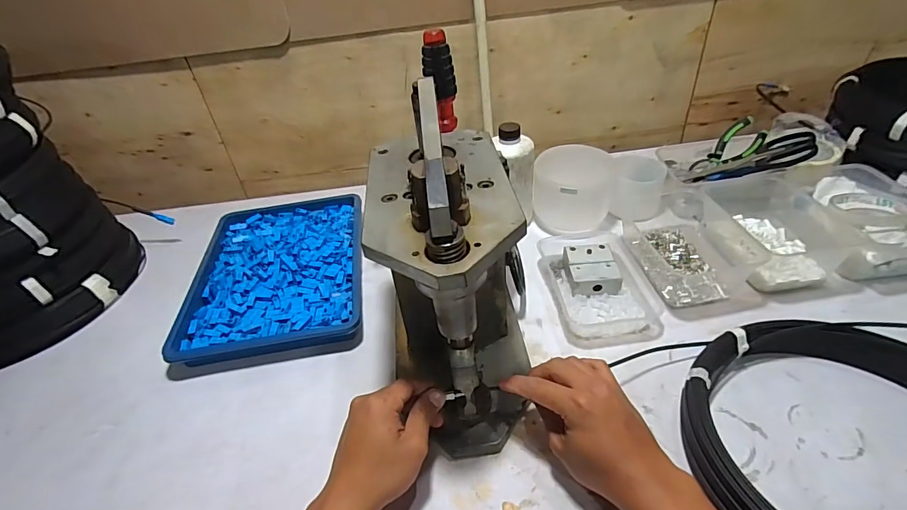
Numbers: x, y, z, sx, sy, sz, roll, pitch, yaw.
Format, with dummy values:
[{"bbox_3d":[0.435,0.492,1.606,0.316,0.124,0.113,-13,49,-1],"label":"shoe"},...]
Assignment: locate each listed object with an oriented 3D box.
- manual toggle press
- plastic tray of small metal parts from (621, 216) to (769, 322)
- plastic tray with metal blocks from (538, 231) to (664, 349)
[{"bbox_3d":[-0.003,-0.011,0.450,0.148,0.296,0.282,-1,39,7],"label":"manual toggle press"},{"bbox_3d":[0.317,0.005,0.616,0.126,0.030,0.196,-9,39,-3],"label":"plastic tray of small metal parts"},{"bbox_3d":[0.192,0.034,0.590,0.126,0.039,0.190,-6,39,0],"label":"plastic tray with metal blocks"}]

